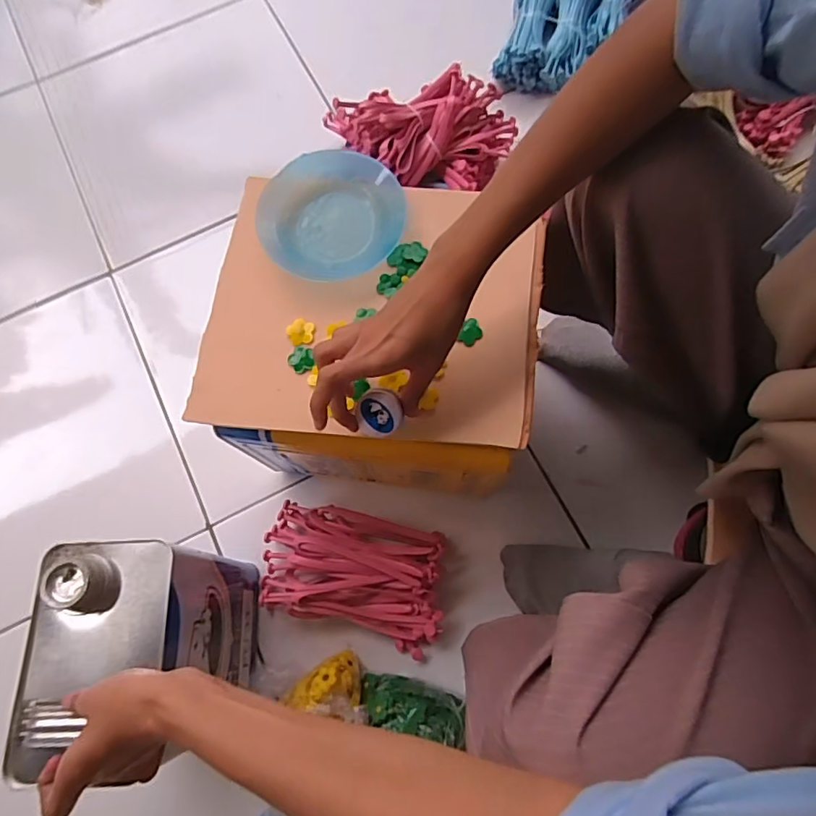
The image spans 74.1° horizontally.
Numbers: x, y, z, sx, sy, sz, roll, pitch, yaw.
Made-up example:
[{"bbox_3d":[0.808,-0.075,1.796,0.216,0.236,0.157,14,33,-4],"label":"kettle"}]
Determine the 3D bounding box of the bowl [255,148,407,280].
[{"bbox_3d":[-0.064,-0.172,0.477,0.116,0.037,0.115,-1,74,2],"label":"bowl"}]

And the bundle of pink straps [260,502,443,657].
[{"bbox_3d":[-0.062,0.190,0.630,0.208,0.056,0.133,14,75,6],"label":"bundle of pink straps"}]

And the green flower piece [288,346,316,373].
[{"bbox_3d":[-0.090,-0.041,0.461,0.022,0.006,0.022,-1,74,2],"label":"green flower piece"}]

